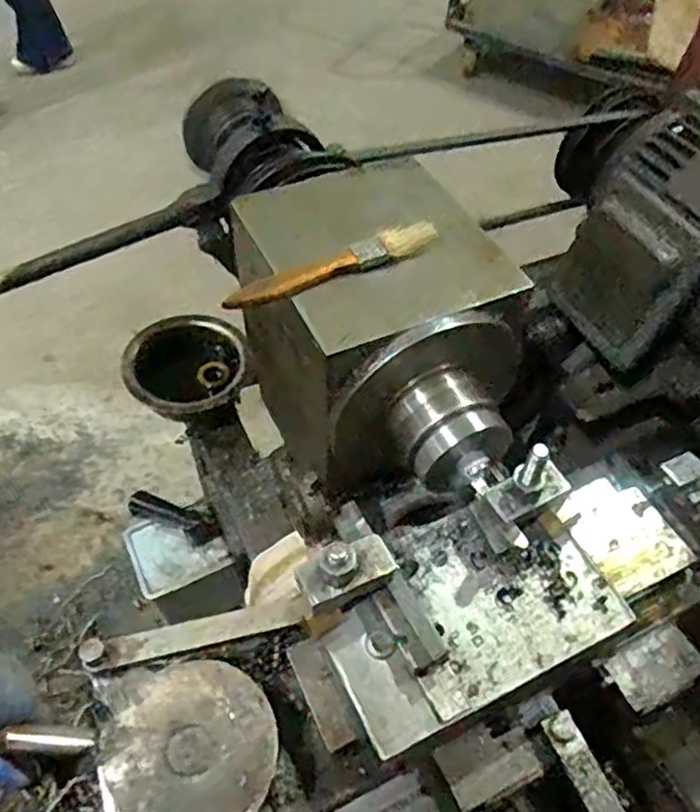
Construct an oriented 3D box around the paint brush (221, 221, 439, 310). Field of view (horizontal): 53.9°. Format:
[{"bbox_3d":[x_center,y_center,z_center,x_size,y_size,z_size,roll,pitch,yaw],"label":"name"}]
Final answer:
[{"bbox_3d":[-0.011,-0.093,0.452,0.148,0.017,0.022,-21,54,-19],"label":"paint brush"}]

